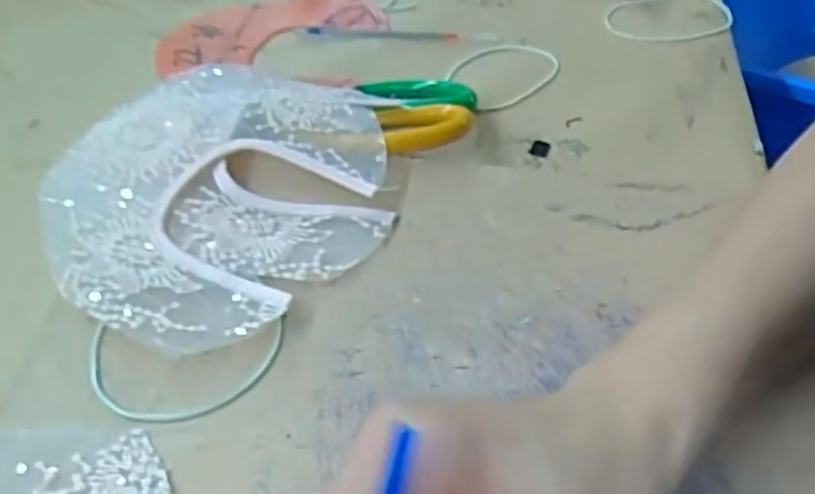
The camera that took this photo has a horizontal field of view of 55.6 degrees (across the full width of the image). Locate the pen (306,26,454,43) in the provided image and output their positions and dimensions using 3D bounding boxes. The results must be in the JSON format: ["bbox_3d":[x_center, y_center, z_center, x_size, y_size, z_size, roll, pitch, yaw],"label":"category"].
[{"bbox_3d":[-0.016,-0.135,0.490,0.092,0.004,0.008,4,47,4],"label":"pen"}]

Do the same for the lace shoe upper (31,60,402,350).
[{"bbox_3d":[-0.078,-0.035,0.350,0.147,0.012,0.172,33,55,24],"label":"lace shoe upper"}]

